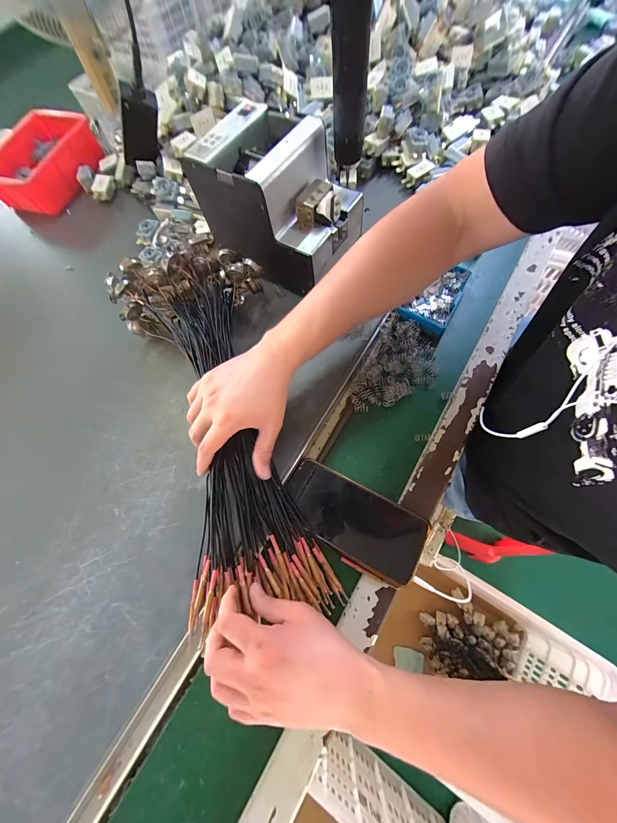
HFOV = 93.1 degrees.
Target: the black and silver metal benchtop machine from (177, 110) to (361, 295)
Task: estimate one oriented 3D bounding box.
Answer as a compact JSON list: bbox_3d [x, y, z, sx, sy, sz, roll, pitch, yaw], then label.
[{"bbox_3d":[-0.034,-0.276,0.385,0.172,0.119,0.157,38,77,17],"label":"black and silver metal benchtop machine"}]

